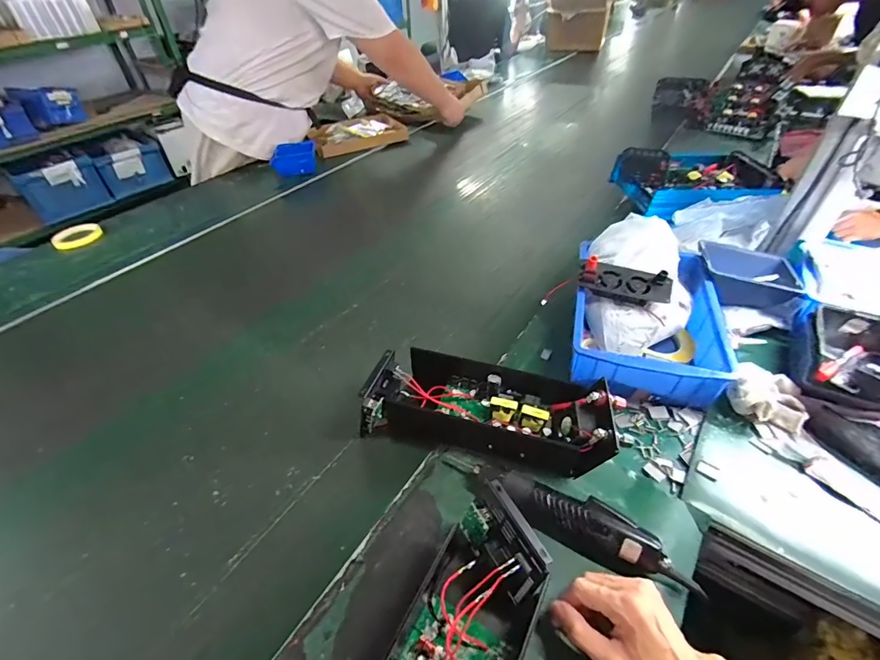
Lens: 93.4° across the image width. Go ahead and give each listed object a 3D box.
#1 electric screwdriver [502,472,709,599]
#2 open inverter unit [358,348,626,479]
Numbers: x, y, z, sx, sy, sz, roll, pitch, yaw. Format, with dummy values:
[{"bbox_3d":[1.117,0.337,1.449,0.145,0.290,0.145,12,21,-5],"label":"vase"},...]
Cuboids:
[{"bbox_3d":[0.169,0.219,0.446,0.218,0.039,0.048,23,48,26],"label":"electric screwdriver"},{"bbox_3d":[0.065,0.100,0.550,0.310,0.085,0.123,8,43,11],"label":"open inverter unit"}]

